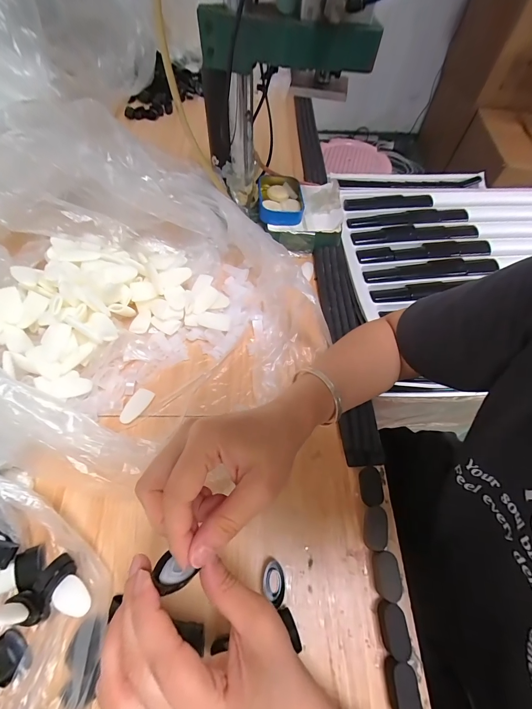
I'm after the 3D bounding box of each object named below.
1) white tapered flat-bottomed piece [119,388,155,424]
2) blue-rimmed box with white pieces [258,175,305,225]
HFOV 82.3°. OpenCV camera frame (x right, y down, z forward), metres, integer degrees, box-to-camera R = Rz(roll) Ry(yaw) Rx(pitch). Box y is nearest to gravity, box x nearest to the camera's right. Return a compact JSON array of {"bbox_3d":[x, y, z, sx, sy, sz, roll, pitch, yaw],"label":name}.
[{"bbox_3d":[-0.150,0.060,0.354,0.021,0.004,0.044,31,63,-9],"label":"white tapered flat-bottomed piece"},{"bbox_3d":[0.023,-0.244,0.474,0.068,0.022,0.086,-2,59,-4],"label":"blue-rimmed box with white pieces"}]

